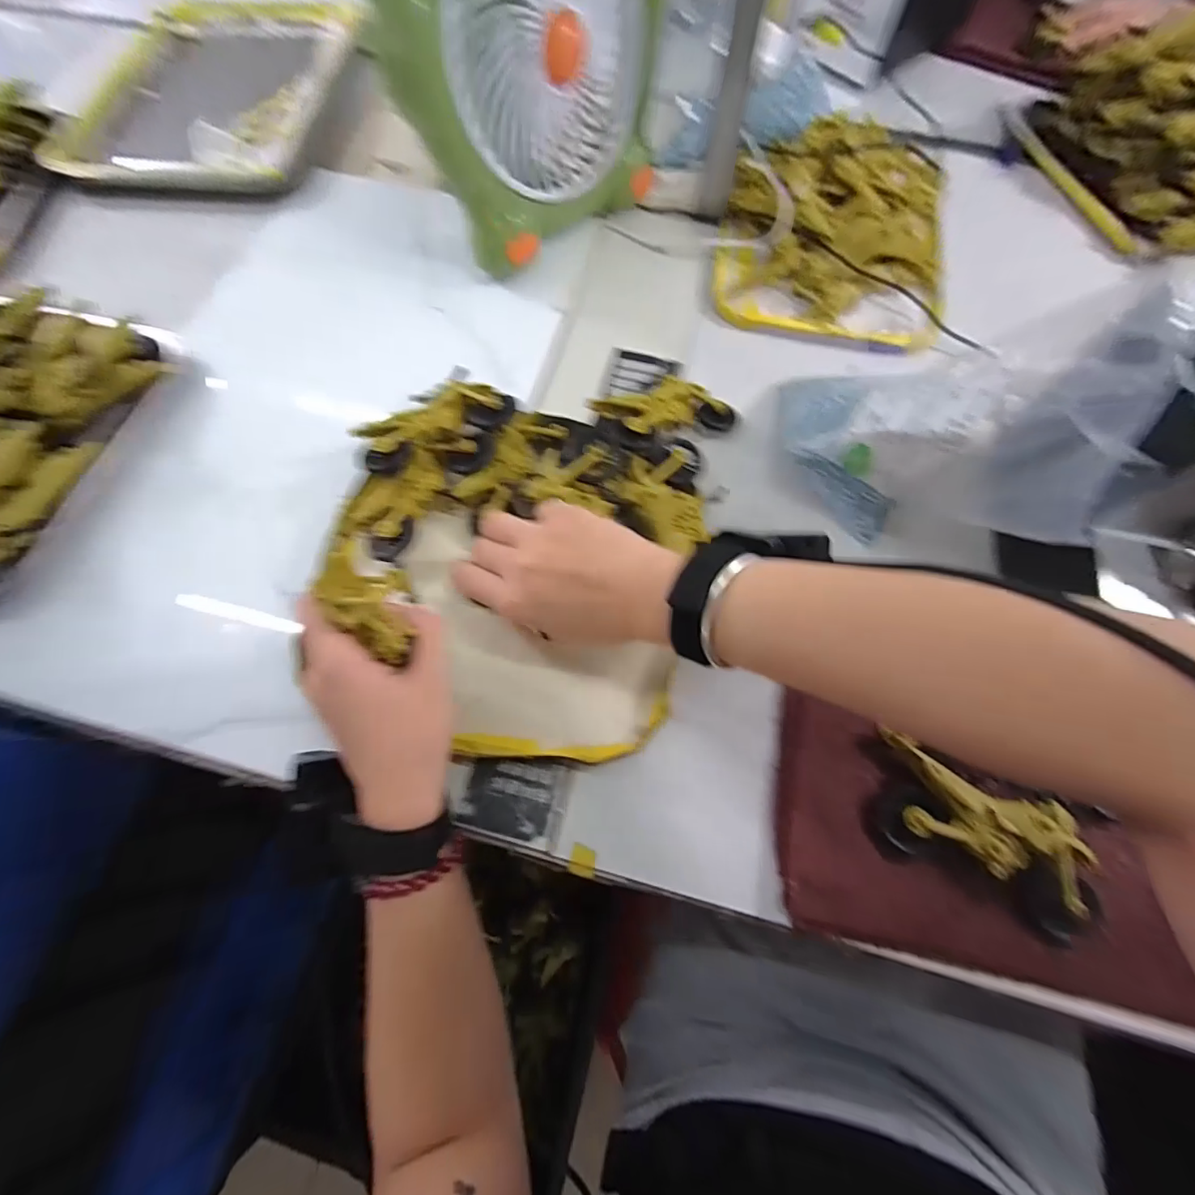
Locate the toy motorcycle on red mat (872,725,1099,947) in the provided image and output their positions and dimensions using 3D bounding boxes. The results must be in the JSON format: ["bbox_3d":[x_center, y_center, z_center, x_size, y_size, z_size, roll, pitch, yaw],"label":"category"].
[{"bbox_3d":[0.222,0.136,0.302,0.121,0.023,0.061,27,71,12],"label":"toy motorcycle on red mat"}]

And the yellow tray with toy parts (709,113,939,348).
[{"bbox_3d":[0.223,-0.351,0.483,0.203,0.056,0.251,11,68,5],"label":"yellow tray with toy parts"}]

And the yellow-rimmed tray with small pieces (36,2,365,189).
[{"bbox_3d":[-0.430,-0.608,0.609,0.268,0.029,0.389,5,68,3],"label":"yellow-rimmed tray with small pieces"}]

